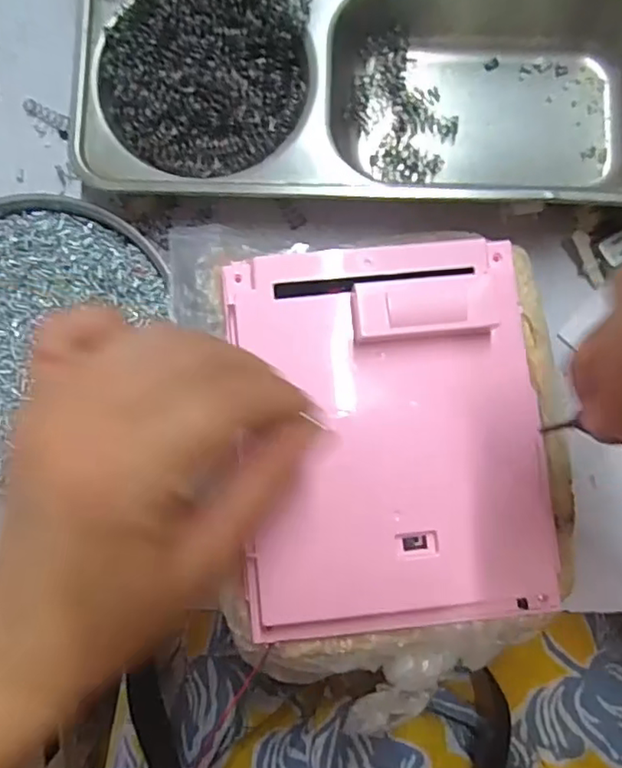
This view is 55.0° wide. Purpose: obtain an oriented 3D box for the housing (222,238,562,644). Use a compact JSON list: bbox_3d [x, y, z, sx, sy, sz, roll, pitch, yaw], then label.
[{"bbox_3d":[0.033,0.021,0.245,0.124,0.024,0.158,-6,85,-2],"label":"housing"}]

